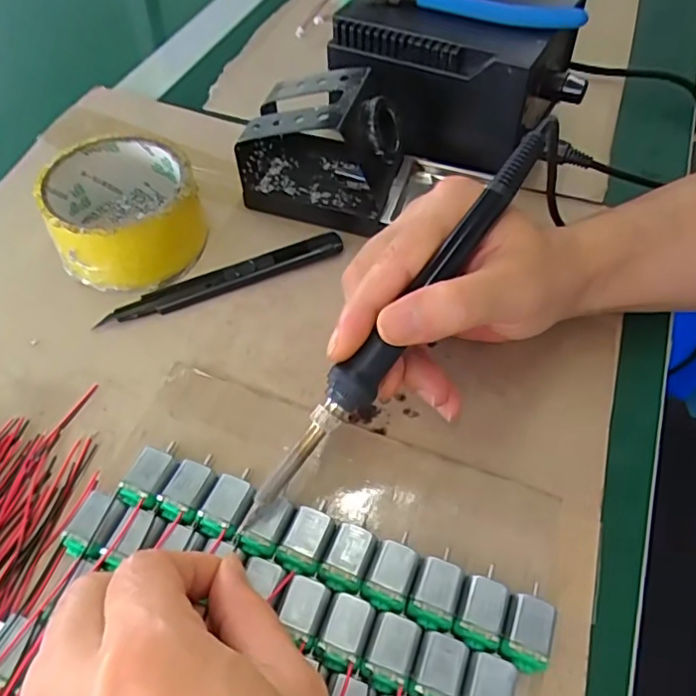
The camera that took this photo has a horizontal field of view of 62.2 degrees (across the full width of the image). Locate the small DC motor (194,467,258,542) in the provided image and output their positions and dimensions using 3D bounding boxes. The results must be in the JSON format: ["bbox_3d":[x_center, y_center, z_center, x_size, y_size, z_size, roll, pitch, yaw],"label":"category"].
[{"bbox_3d":[-0.053,0.070,0.261,0.018,0.015,0.033,21,57,12],"label":"small DC motor"}]

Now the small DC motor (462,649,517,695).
[{"bbox_3d":[0.053,0.134,0.223,0.017,0.017,0.027,19,57,10],"label":"small DC motor"}]

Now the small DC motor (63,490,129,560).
[{"bbox_3d":[-0.110,0.079,0.253,0.019,0.016,0.027,13,56,7],"label":"small DC motor"}]

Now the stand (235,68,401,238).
[{"bbox_3d":[-0.014,-0.128,0.365,0.094,0.074,0.071,16,56,9],"label":"stand"}]

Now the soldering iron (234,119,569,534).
[{"bbox_3d":[0.026,-0.015,0.247,0.018,0.019,0.220,35,85,20],"label":"soldering iron"}]

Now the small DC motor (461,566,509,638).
[{"bbox_3d":[0.056,0.107,0.241,0.015,0.018,0.025,19,57,11],"label":"small DC motor"}]

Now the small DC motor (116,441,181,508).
[{"bbox_3d":[-0.089,0.060,0.266,0.018,0.015,0.031,17,57,9],"label":"small DC motor"}]

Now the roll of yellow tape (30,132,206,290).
[{"bbox_3d":[-0.133,-0.083,0.344,0.083,0.045,0.085,1,56,-1],"label":"roll of yellow tape"}]

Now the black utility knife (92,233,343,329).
[{"bbox_3d":[-0.071,-0.041,0.339,0.142,0.008,0.017,-20,59,-15],"label":"black utility knife"}]

